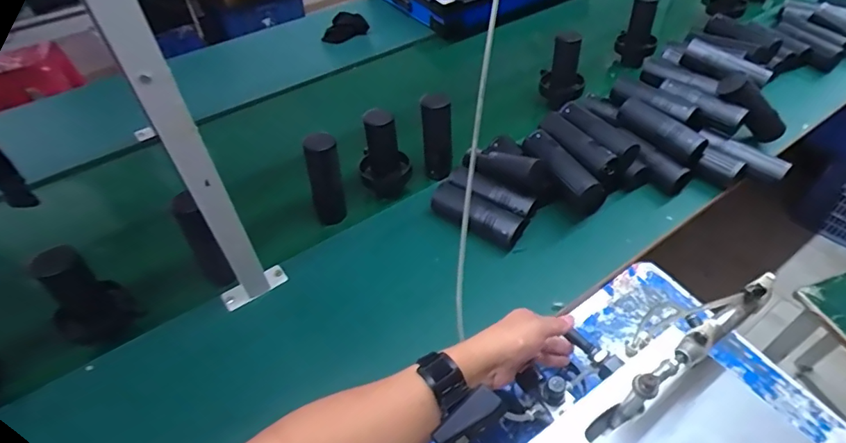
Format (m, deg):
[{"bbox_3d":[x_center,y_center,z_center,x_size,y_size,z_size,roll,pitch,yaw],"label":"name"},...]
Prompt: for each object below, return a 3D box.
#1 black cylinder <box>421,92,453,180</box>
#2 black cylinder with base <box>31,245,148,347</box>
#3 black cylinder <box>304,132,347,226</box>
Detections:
[{"bbox_3d":[0.027,-0.156,0.899,0.055,0.159,0.045,0,48,3],"label":"black cylinder"},{"bbox_3d":[-0.486,0.109,0.684,0.094,0.156,0.094,28,55,25],"label":"black cylinder with base"},{"bbox_3d":[-0.166,-0.066,0.825,0.062,0.180,0.056,-15,49,-11],"label":"black cylinder"}]

